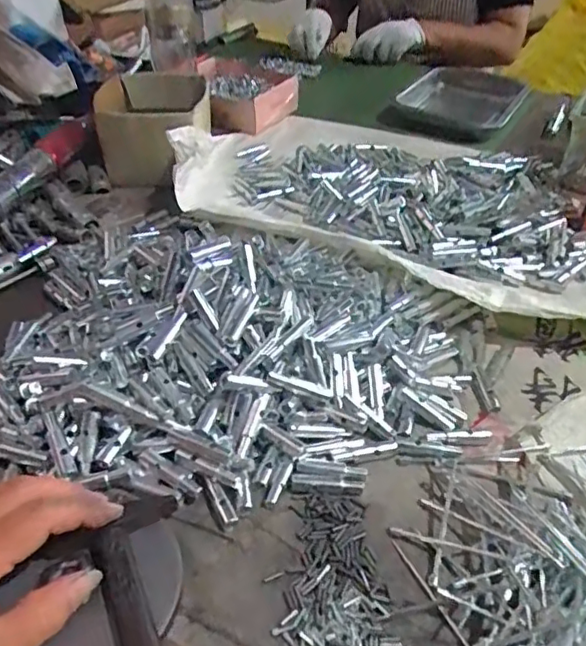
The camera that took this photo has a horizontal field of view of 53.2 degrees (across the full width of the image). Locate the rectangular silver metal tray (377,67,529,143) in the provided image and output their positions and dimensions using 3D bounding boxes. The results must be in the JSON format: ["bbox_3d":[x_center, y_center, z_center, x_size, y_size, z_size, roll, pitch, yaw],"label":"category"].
[{"bbox_3d":[0.293,-0.378,0.996,0.172,0.043,0.274,25,45,24],"label":"rectangular silver metal tray"}]

